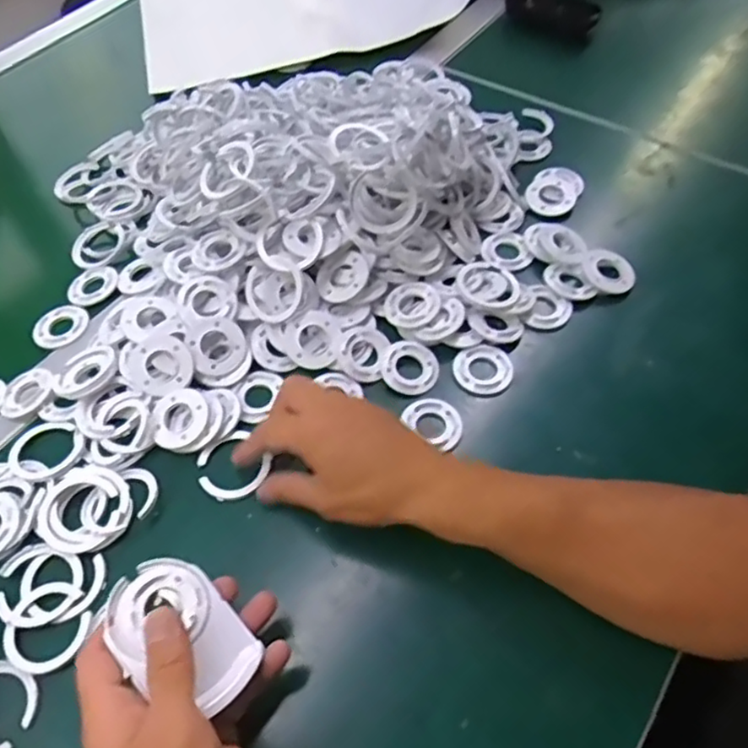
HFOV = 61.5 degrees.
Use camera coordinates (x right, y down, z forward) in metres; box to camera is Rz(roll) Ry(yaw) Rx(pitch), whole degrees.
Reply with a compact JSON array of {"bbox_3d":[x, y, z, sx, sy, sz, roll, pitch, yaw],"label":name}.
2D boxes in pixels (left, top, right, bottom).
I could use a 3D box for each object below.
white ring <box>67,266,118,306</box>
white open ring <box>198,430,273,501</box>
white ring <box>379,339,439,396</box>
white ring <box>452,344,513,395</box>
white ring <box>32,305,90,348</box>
[{"bbox_3d":[-0.242,-0.077,0.542,0.044,0.004,0.037,-32,60,-17],"label":"white ring"},{"bbox_3d":[-0.098,0.065,0.438,0.048,0.009,0.047,-2,56,3],"label":"white open ring"},{"bbox_3d":[0.026,-0.007,0.475,0.043,0.007,0.044,-2,56,3],"label":"white ring"},{"bbox_3d":[0.083,-0.003,0.476,0.043,0.007,0.041,-2,56,3],"label":"white ring"},{"bbox_3d":[-0.258,-0.041,0.519,0.044,0.004,0.044,-2,56,3],"label":"white ring"}]

